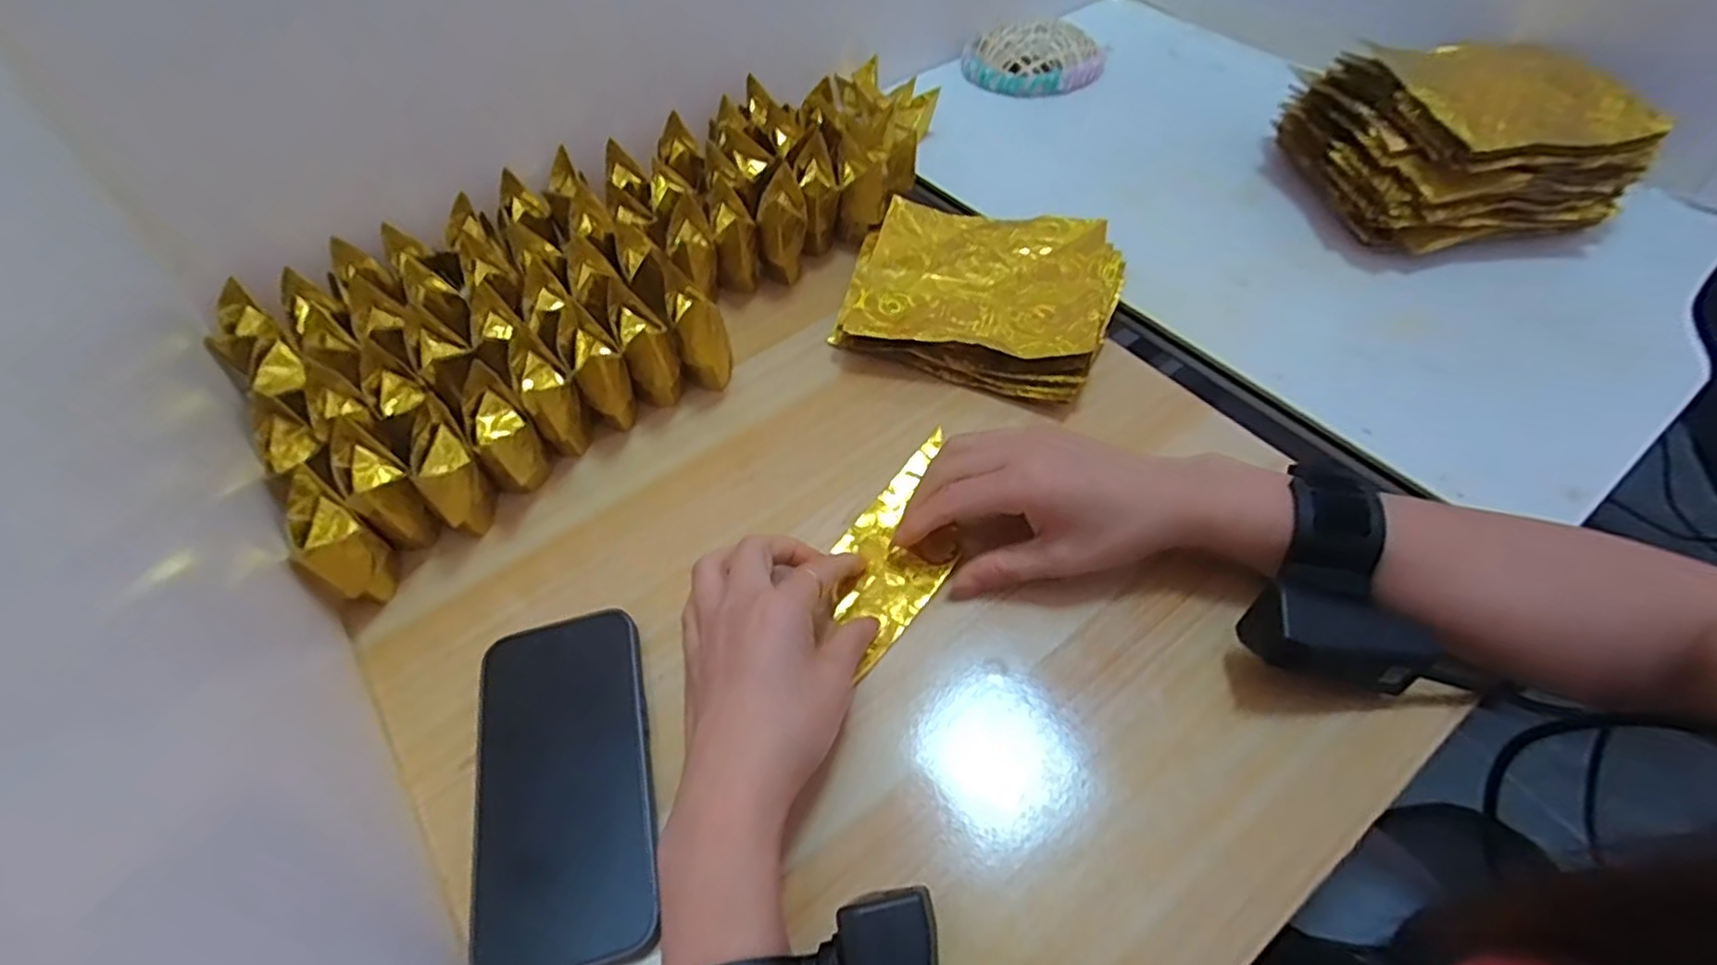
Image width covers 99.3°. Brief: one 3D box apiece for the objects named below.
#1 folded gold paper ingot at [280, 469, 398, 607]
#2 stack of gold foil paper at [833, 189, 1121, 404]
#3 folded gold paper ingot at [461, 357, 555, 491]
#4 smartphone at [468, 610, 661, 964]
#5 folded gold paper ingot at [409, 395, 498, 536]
[{"bbox_3d":[-0.263,0.033,0.372,0.054,0.059,0.031,29,60,24],"label":"folded gold paper ingot"},{"bbox_3d":[0.078,-0.123,0.479,0.166,0.041,0.142,13,55,14],"label":"stack of gold foil paper"},{"bbox_3d":[-0.194,-0.025,0.403,0.031,0.068,0.043,-31,57,-18],"label":"folded gold paper ingot"},{"bbox_3d":[-0.127,0.130,0.316,0.075,0.014,0.145,-15,53,-7],"label":"smartphone"},{"bbox_3d":[-0.216,-0.002,0.392,0.029,0.064,0.049,-31,56,-18],"label":"folded gold paper ingot"}]

